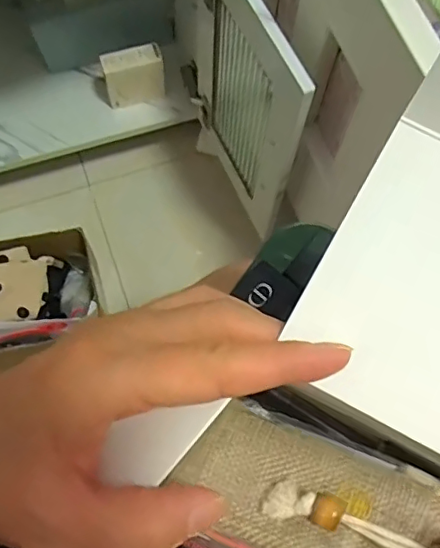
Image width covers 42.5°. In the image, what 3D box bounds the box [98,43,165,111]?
[{"bbox_3d":[-0.120,-0.278,0.794,0.083,0.082,0.031,-21,72,-8],"label":"box"}]

